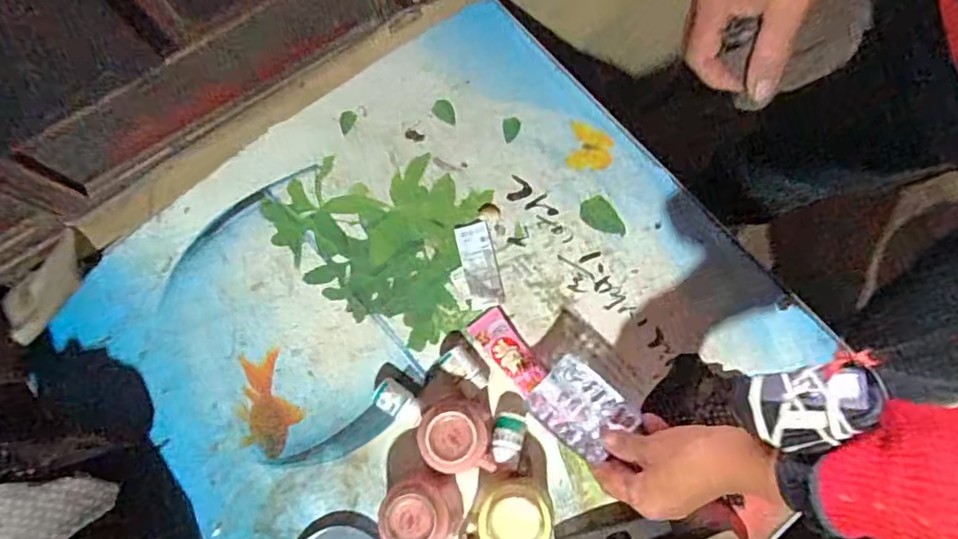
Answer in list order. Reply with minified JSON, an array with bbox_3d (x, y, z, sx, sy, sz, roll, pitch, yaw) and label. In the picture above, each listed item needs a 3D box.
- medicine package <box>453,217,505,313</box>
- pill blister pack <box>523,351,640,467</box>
[{"bbox_3d":[0.000,-0.005,0.589,0.032,0.011,0.086,-13,77,-1],"label":"medicine package"},{"bbox_3d":[0.082,0.113,0.505,0.060,0.005,0.075,-44,67,-12],"label":"pill blister pack"}]

